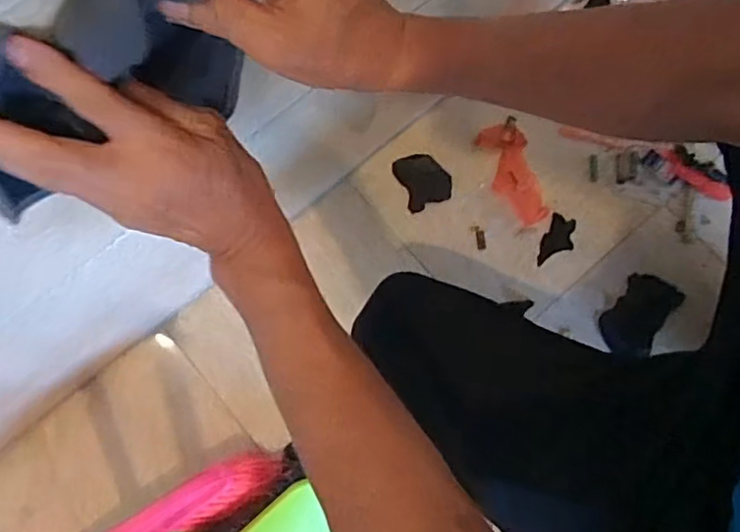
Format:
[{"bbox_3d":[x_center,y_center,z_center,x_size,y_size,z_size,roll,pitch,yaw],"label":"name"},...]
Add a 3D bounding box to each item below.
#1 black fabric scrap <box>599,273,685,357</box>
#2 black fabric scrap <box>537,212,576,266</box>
[{"bbox_3d":[0.330,0.060,0.766,0.065,0.006,0.108,36,80,7],"label":"black fabric scrap"},{"bbox_3d":[0.240,-0.030,0.796,0.037,0.004,0.072,24,79,5],"label":"black fabric scrap"}]

